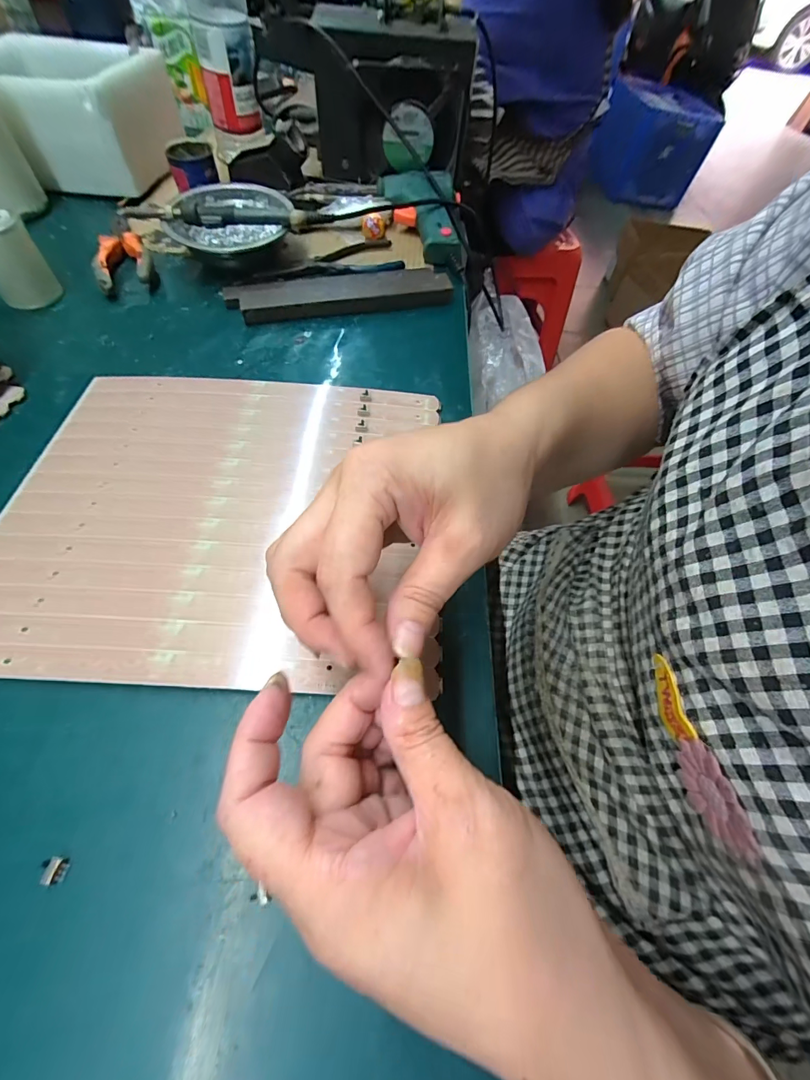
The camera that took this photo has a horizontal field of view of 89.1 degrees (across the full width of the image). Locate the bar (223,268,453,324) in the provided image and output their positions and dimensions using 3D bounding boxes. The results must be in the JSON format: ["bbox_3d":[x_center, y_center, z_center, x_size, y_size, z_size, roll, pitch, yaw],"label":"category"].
[{"bbox_3d":[-0.064,-0.251,0.415,0.220,0.018,0.055,-11,60,-11],"label":"bar"}]

